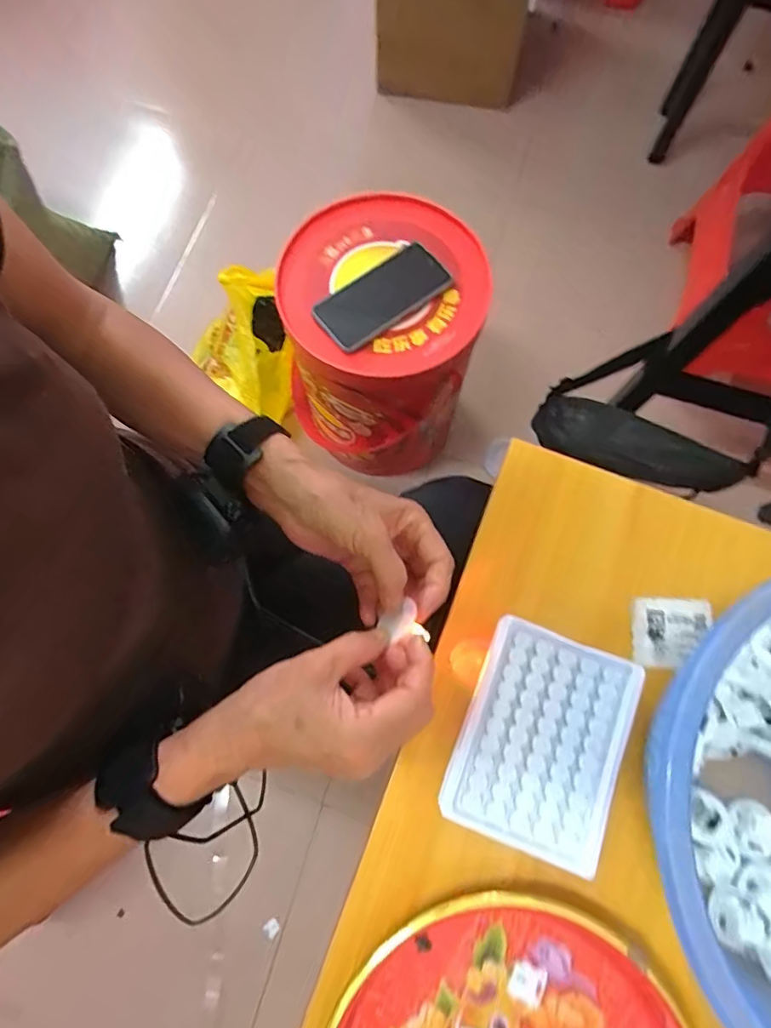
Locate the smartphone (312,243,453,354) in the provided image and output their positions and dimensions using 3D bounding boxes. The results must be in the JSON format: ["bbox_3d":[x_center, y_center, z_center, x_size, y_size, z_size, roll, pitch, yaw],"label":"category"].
[{"bbox_3d":[-0.003,-0.257,0.623,0.159,0.007,0.076,-36,77,-8],"label":"smartphone"}]

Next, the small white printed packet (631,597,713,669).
[{"bbox_3d":[0.206,0.085,0.381,0.058,0.007,0.048,3,75,1],"label":"small white printed packet"}]

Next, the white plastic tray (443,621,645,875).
[{"bbox_3d":[0.101,0.146,0.349,0.099,0.028,0.128,21,76,6],"label":"white plastic tray"}]

